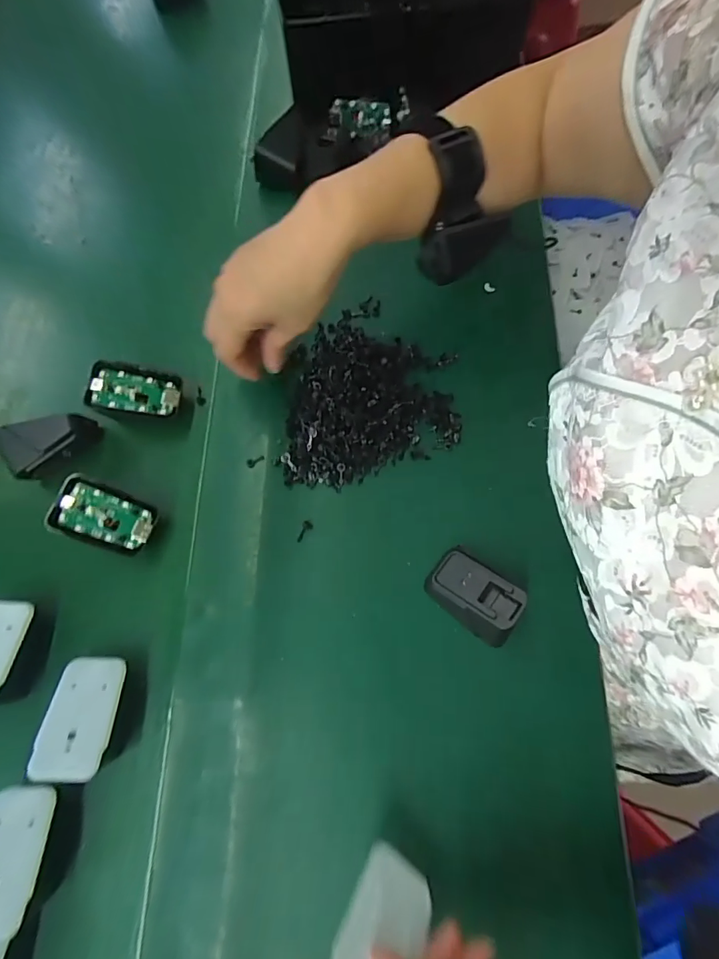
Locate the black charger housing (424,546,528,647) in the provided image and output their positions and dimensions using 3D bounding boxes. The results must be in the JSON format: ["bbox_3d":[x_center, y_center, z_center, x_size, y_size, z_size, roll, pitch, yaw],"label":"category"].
[{"bbox_3d":[0.080,0.082,0.317,0.064,0.027,0.043,36,74,30],"label":"black charger housing"}]

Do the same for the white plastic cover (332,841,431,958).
[{"bbox_3d":[0.012,0.227,0.225,0.040,0.009,0.071,29,36,11],"label":"white plastic cover"}]

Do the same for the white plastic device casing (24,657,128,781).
[{"bbox_3d":[-0.177,0.149,0.287,0.042,0.004,0.069,2,54,-2],"label":"white plastic device casing"}]

